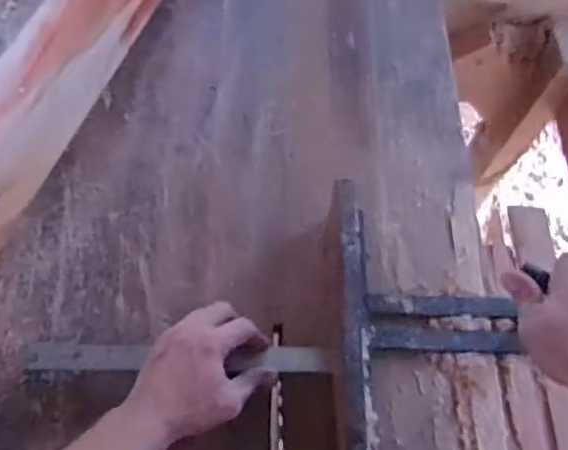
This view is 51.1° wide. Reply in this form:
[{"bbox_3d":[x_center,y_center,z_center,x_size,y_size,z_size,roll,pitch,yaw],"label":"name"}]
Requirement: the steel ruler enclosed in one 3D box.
[{"bbox_3d":[-0.101,0.133,0.593,0.297,0.008,0.027,1,62,-3],"label":"steel ruler"}]

